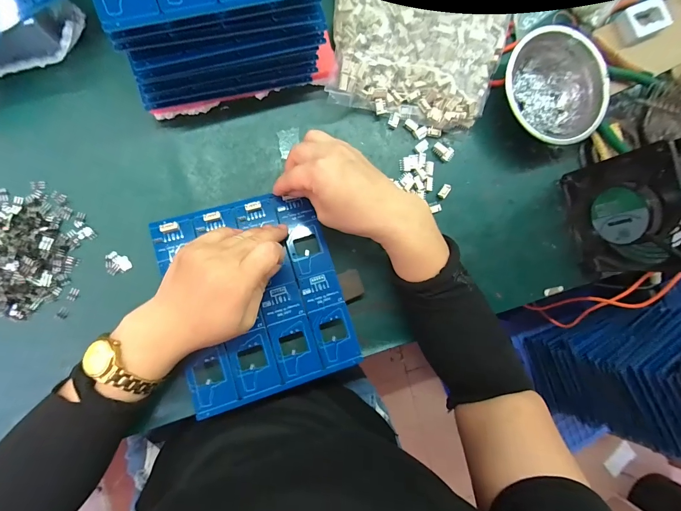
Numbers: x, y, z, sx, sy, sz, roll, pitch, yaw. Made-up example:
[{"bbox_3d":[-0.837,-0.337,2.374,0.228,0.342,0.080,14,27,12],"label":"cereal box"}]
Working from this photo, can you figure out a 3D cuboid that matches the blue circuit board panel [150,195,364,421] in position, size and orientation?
[{"bbox_3d":[-0.079,0.036,0.317,0.159,0.007,0.186,-17,82,-9],"label":"blue circuit board panel"}]

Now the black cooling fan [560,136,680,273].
[{"bbox_3d":[0.307,-0.045,0.342,0.048,0.122,0.121,-12,92,-10],"label":"black cooling fan"}]

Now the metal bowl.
[{"bbox_3d":[0.244,-0.192,0.374,0.112,0.038,0.123,0,90,-10],"label":"metal bowl"}]

